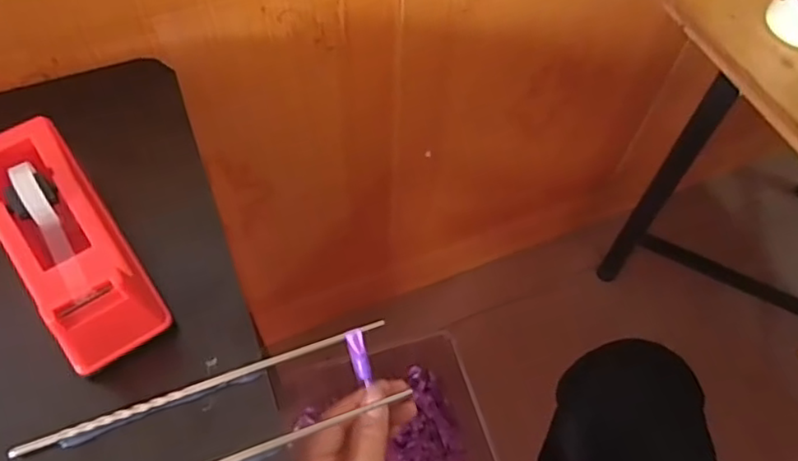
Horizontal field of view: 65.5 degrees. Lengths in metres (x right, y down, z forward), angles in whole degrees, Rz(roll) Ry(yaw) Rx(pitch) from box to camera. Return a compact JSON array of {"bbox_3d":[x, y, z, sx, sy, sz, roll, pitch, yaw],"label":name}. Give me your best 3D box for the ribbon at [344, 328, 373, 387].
[{"bbox_3d":[-0.025,0.080,0.394,0.011,0.006,0.035,-15,97,-13],"label":"ribbon"}]

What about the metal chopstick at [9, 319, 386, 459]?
[{"bbox_3d":[-0.118,0.093,0.372,0.214,0.010,0.007,-18,62,-12],"label":"metal chopstick"}]

